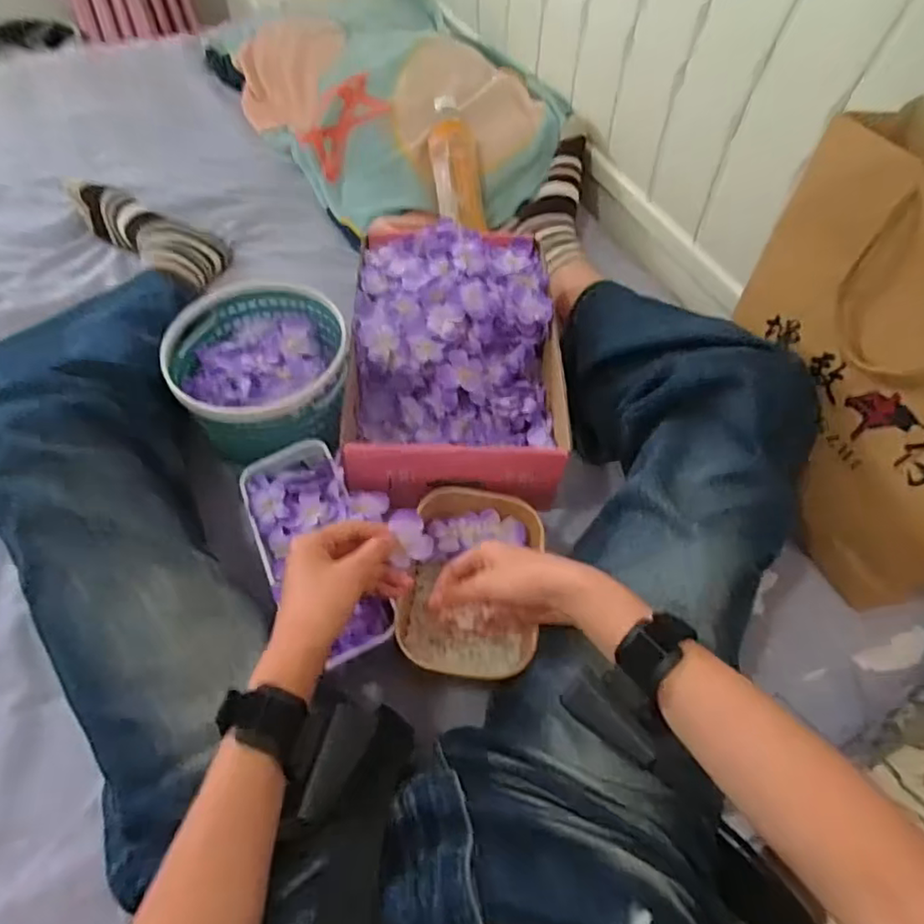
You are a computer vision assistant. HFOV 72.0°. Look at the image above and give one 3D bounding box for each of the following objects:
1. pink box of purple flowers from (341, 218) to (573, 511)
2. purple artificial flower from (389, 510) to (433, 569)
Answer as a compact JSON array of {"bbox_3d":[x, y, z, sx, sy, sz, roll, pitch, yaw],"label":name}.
[{"bbox_3d":[-0.010,-0.110,0.681,0.207,0.107,0.312,-2,57,-3],"label":"pink box of purple flowers"},{"bbox_3d":[-0.040,0.059,0.513,0.027,0.013,0.043,-15,88,-6],"label":"purple artificial flower"}]

